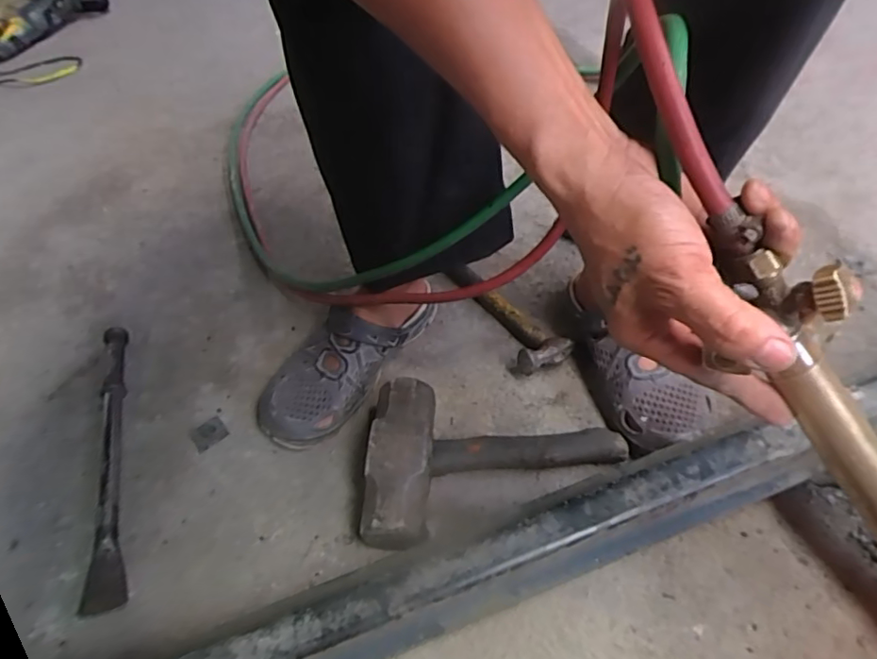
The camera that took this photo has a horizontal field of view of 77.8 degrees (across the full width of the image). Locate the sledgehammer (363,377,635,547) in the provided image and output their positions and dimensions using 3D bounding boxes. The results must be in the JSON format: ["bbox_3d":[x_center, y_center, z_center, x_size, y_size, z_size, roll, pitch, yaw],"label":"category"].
[{"bbox_3d":[0.056,0.131,0.526,0.245,0.059,0.170,0,49,6],"label":"sledgehammer"}]

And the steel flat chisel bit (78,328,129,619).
[{"bbox_3d":[-0.365,0.128,0.599,0.039,0.026,0.356,-19,49,-10],"label":"steel flat chisel bit"}]

